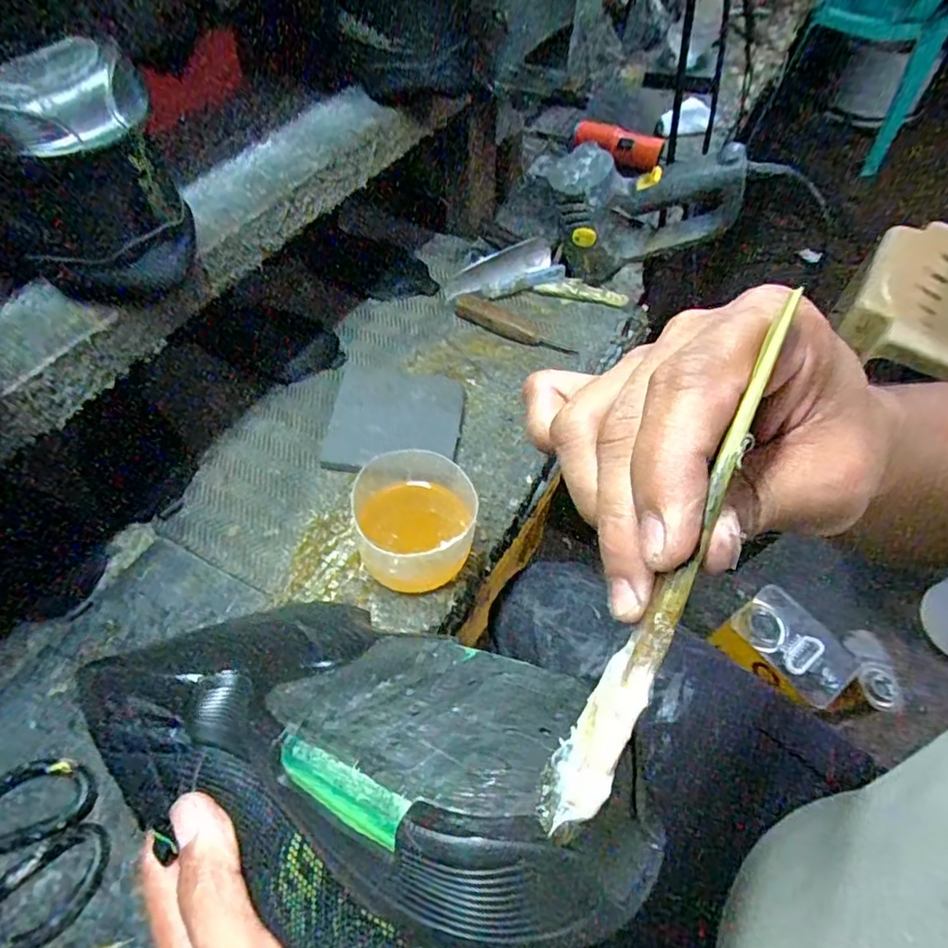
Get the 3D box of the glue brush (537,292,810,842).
[{"bbox_3d":[0.050,0.023,0.142,0.013,0.019,0.137,25,92,17],"label":"glue brush"}]

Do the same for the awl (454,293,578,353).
[{"bbox_3d":[0.043,-0.162,0.629,0.142,0.015,0.033,25,60,18],"label":"awl"}]

